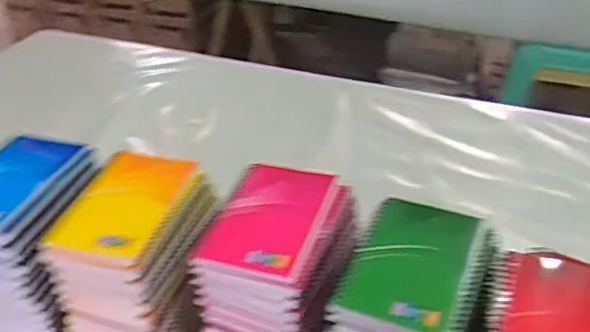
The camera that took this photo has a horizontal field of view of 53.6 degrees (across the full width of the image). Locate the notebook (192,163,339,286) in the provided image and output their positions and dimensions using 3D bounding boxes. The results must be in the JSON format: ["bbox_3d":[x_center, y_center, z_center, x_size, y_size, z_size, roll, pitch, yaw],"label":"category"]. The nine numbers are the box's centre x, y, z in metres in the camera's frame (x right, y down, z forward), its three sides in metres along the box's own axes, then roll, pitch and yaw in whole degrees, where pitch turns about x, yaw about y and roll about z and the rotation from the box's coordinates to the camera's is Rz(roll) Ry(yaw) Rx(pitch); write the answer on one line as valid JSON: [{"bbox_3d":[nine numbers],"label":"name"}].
[{"bbox_3d":[-0.021,0.043,0.487,0.086,0.011,0.124,10,38,14],"label":"notebook"}]

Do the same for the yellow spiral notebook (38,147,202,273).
[{"bbox_3d":[-0.144,0.030,0.500,0.085,0.012,0.127,9,38,14],"label":"yellow spiral notebook"}]

